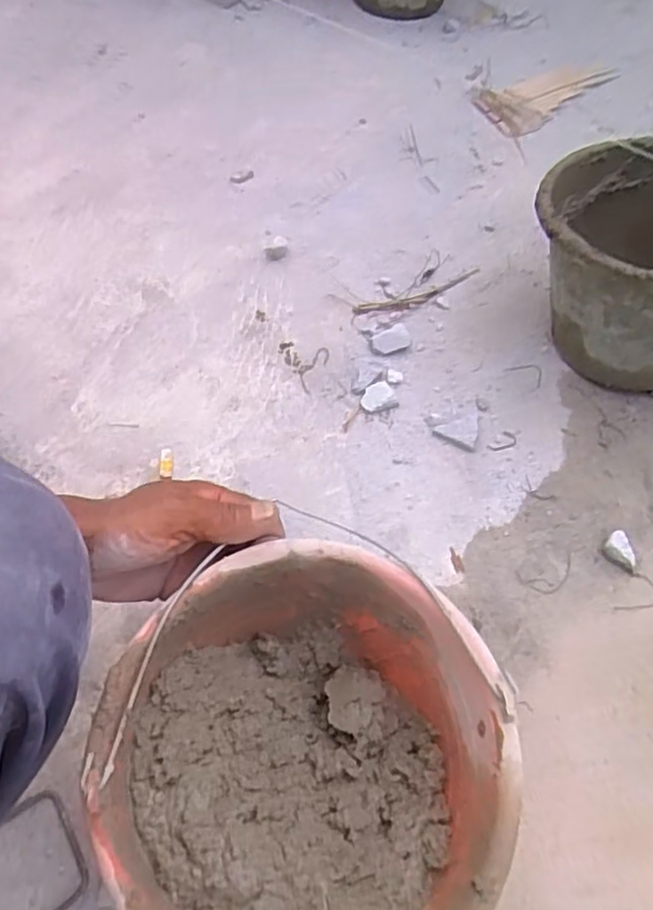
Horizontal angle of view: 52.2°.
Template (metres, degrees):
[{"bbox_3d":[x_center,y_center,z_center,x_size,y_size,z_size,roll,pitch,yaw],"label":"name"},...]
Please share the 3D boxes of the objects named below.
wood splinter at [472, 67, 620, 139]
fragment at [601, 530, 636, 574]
[{"bbox_3d":[0.331,-0.549,1.008,0.236,0.034,0.099,-30,65,-20],"label":"wood splinter"},{"bbox_3d":[0.270,0.087,0.608,0.033,0.024,0.026,36,63,17],"label":"fragment"}]

